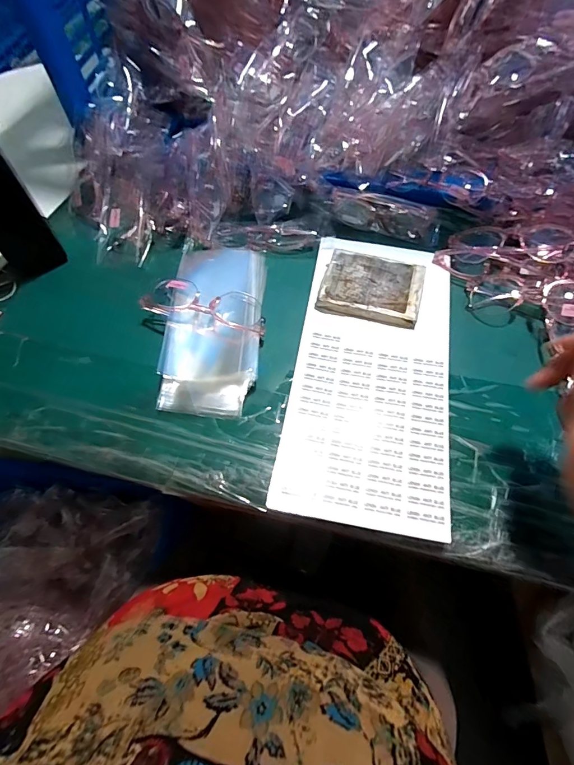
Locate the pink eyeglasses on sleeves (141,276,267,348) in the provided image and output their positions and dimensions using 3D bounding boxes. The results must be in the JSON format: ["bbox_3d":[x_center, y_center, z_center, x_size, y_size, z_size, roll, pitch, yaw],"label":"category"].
[{"bbox_3d":[-0.077,-0.078,0.398,0.121,0.025,0.048,12,65,6],"label":"pink eyeglasses on sleeves"}]

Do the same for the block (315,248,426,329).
[{"bbox_3d":[0.089,-0.099,0.409,0.099,0.011,0.079,15,65,7],"label":"block"}]

